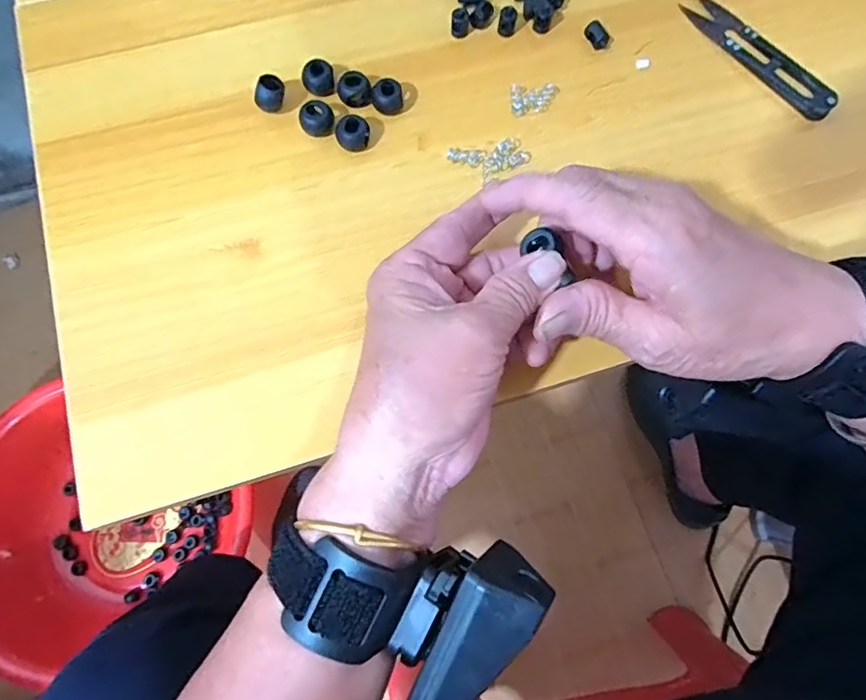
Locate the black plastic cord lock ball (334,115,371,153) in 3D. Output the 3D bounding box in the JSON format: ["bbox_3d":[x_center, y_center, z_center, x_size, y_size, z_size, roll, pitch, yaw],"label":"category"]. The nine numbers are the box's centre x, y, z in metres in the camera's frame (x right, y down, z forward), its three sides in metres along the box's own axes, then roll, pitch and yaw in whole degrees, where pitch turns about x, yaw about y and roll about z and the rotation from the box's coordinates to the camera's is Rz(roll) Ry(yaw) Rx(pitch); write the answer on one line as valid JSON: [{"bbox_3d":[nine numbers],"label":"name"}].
[{"bbox_3d":[-0.041,-0.111,0.275,0.015,0.012,0.014,0,75,-1],"label":"black plastic cord lock ball"}]

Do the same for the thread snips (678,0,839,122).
[{"bbox_3d":[0.181,-0.165,0.295,0.021,0.010,0.098,-38,79,-10],"label":"thread snips"}]

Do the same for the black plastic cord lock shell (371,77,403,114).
[{"bbox_3d":[-0.024,-0.133,0.281,0.016,0.014,0.013,-12,76,-4],"label":"black plastic cord lock shell"}]

